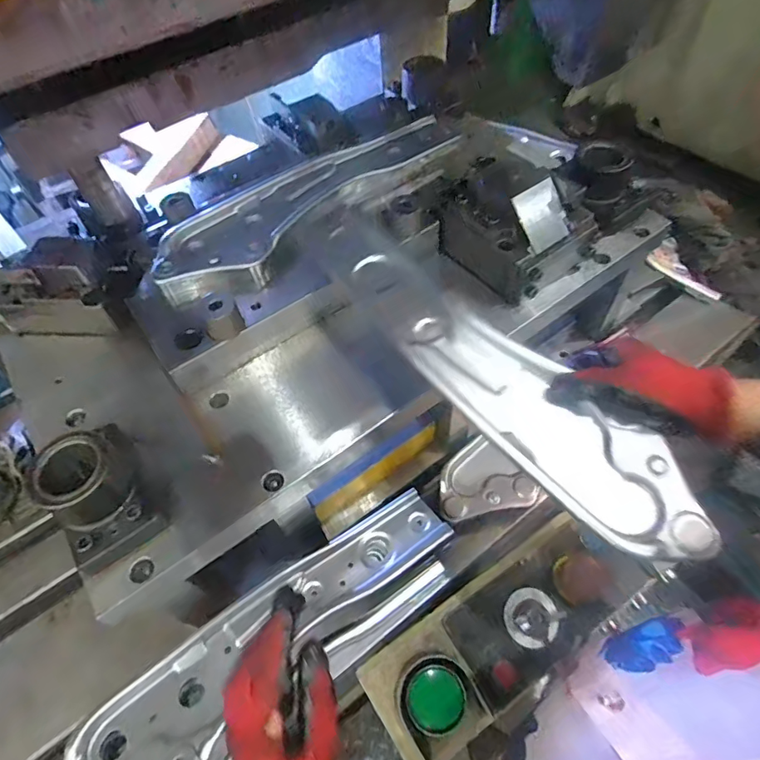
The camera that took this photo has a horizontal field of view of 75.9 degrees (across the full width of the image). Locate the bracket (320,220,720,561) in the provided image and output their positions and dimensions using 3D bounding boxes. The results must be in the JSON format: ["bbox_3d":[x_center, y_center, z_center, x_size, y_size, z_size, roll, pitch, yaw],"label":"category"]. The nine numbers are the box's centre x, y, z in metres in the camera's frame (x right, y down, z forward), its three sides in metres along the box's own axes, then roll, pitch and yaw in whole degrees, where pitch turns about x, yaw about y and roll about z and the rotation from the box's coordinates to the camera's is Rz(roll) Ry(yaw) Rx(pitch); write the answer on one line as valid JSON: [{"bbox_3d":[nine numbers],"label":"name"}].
[{"bbox_3d":[0.089,-0.013,0.437,0.092,0.040,0.419,-35,64,-21],"label":"bracket"}]

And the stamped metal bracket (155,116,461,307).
[{"bbox_3d":[-0.089,-0.248,0.630,0.154,0.034,0.451,32,61,24],"label":"stamped metal bracket"}]

